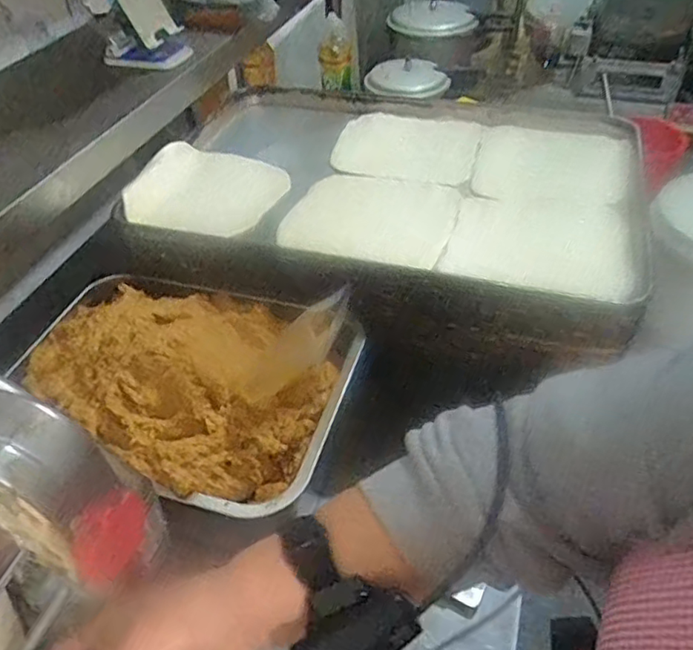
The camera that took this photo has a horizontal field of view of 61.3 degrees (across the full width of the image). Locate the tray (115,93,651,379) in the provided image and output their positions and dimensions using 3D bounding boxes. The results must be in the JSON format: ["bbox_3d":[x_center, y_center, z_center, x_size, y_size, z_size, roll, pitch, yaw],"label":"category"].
[{"bbox_3d":[0.043,-0.178,0.794,0.629,0.097,0.441,12,46,15],"label":"tray"}]

